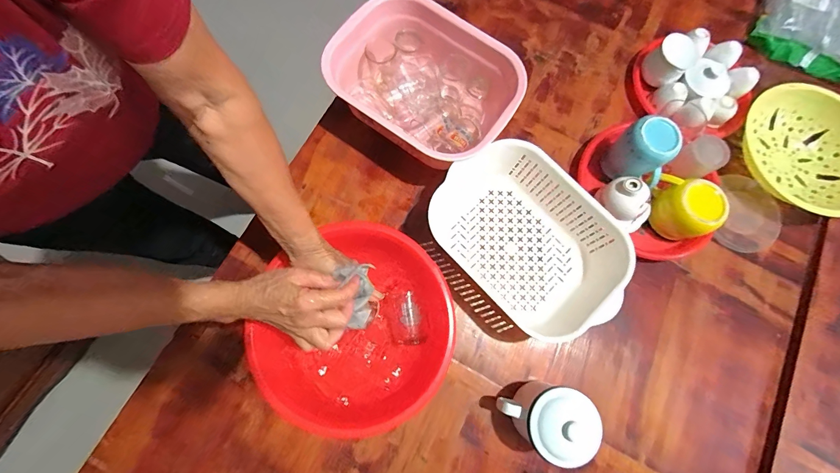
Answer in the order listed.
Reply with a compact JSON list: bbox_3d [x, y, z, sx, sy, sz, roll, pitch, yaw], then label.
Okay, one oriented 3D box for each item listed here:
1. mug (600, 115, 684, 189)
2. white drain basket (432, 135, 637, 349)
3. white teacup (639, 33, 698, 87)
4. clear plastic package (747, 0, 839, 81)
[{"bbox_3d":[0.378,-0.137,0.605,0.077,0.107,0.098,-39,79,-12],"label":"mug"},{"bbox_3d":[0.172,0.007,0.570,0.199,0.098,0.306,-42,80,-12],"label":"white drain basket"},{"bbox_3d":[0.461,-0.324,0.669,0.065,0.069,0.071,1,74,-2],"label":"white teacup"},{"bbox_3d":[0.818,-0.454,0.732,0.202,0.064,0.225,26,75,5],"label":"clear plastic package"}]

